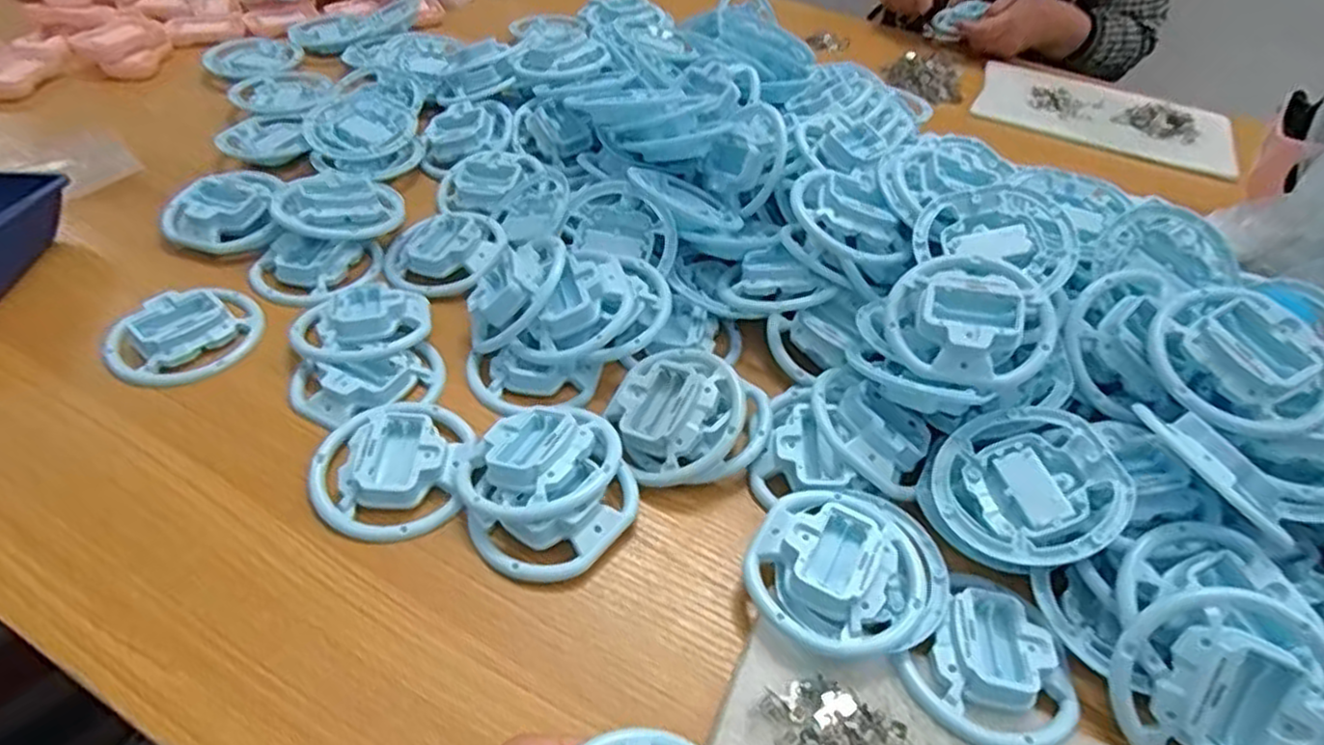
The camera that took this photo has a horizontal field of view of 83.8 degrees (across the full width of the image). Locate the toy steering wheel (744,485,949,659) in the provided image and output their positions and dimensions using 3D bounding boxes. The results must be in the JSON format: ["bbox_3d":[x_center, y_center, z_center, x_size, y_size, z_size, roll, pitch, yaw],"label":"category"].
[{"bbox_3d":[0.111,0.109,0.430,0.106,0.024,0.114,3,45,-3],"label":"toy steering wheel"}]

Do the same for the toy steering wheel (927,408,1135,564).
[{"bbox_3d":[0.219,0.071,0.449,0.102,0.023,0.102,-17,44,18],"label":"toy steering wheel"}]

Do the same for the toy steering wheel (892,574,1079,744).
[{"bbox_3d":[0.186,0.160,0.404,0.083,0.020,0.092,36,53,27],"label":"toy steering wheel"}]

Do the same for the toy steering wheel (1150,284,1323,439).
[{"bbox_3d":[0.357,-0.007,0.456,0.085,0.035,0.100,-44,55,-7],"label":"toy steering wheel"}]

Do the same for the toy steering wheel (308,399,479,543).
[{"bbox_3d":[-0.175,0.056,0.476,0.095,0.021,0.102,3,45,-3],"label":"toy steering wheel"}]

